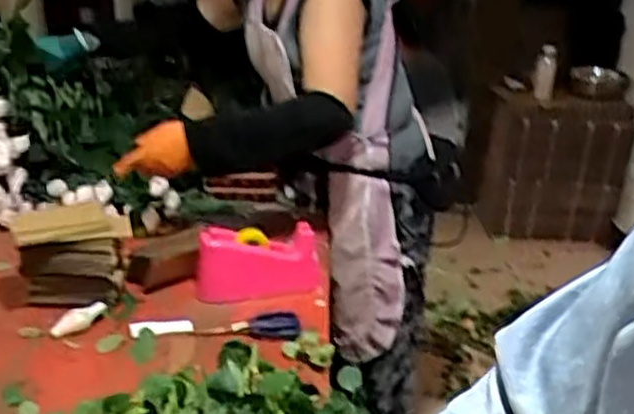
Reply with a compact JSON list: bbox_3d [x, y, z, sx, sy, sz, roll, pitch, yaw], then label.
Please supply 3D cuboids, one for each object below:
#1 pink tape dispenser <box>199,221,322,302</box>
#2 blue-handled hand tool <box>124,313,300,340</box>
[{"bbox_3d":[-0.095,0.089,1.267,0.203,0.099,0.051,-1,22,-9],"label":"pink tape dispenser"},{"bbox_3d":[-0.150,0.183,1.150,0.252,0.030,0.042,-3,22,-14],"label":"blue-handled hand tool"}]

